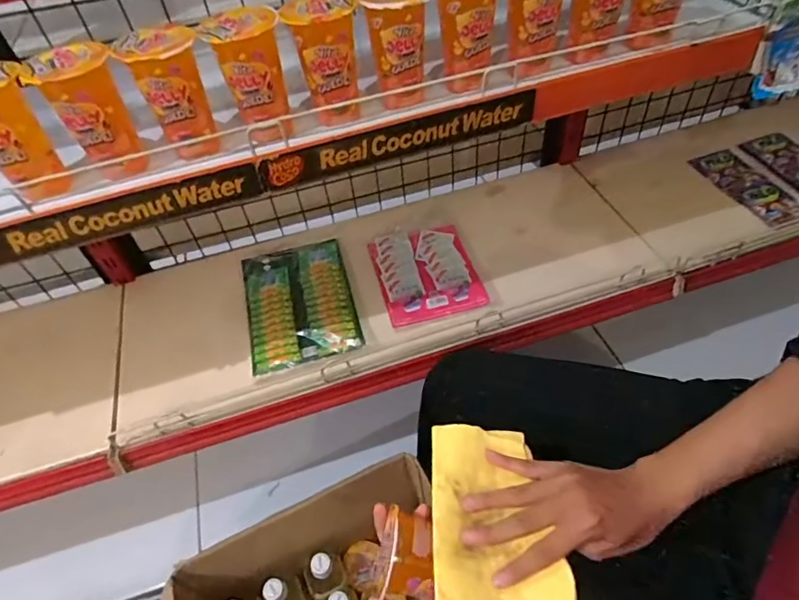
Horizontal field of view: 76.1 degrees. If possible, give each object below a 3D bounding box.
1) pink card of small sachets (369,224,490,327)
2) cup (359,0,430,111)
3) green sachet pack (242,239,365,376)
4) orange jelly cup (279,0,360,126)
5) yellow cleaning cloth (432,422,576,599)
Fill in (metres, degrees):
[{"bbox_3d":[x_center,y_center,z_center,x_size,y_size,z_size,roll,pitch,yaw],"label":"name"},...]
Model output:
[{"bbox_3d":[0.043,-0.053,0.863,0.157,0.012,0.200,-14,49,-6],"label":"pink card of small sachets"},{"bbox_3d":[0.002,-0.249,0.504,0.061,0.105,0.061,-3,49,4],"label":"cup"},{"bbox_3d":[-0.168,-0.005,0.840,0.169,0.019,0.246,-14,49,-6],"label":"green sachet pack"},{"bbox_3d":[-0.067,-0.228,0.493,0.059,0.107,0.058,-4,49,4],"label":"orange jelly cup"},{"bbox_3d":[0.080,0.174,0.423,0.100,0.021,0.147,-2,49,5],"label":"yellow cleaning cloth"}]

